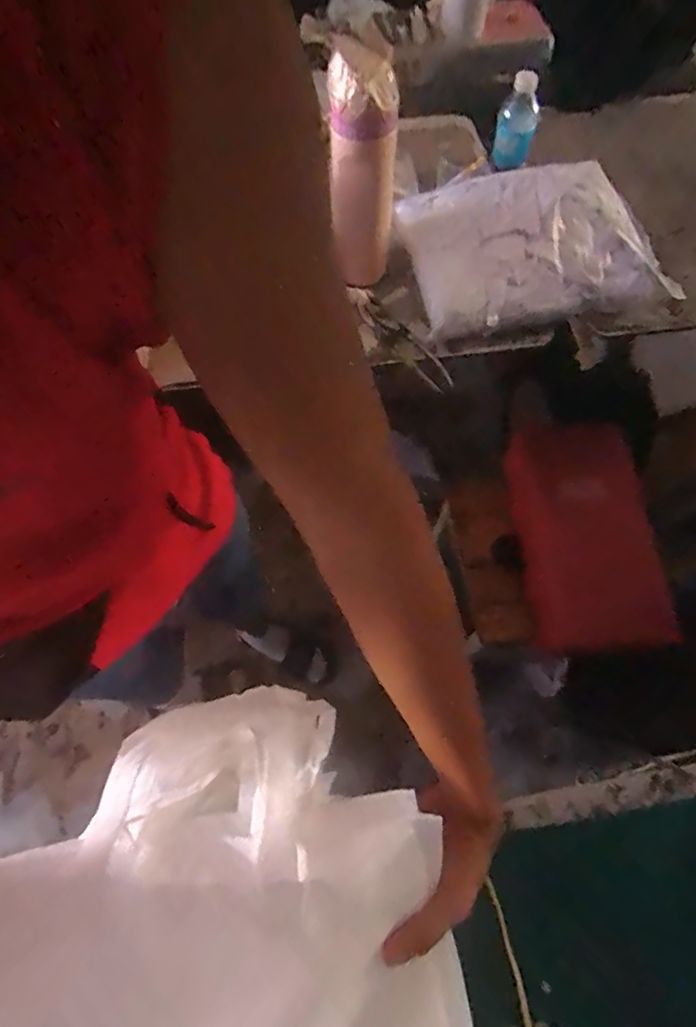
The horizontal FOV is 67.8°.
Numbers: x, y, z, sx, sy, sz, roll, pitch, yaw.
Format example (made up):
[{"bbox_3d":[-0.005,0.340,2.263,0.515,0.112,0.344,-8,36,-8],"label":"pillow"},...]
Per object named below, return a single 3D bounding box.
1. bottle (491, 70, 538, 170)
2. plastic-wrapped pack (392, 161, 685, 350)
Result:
[{"bbox_3d":[0.266,-0.615,0.819,0.055,0.118,0.054,10,67,5],"label":"bottle"},{"bbox_3d":[0.264,-0.390,0.747,0.332,0.085,0.246,-11,67,-5],"label":"plastic-wrapped pack"}]

